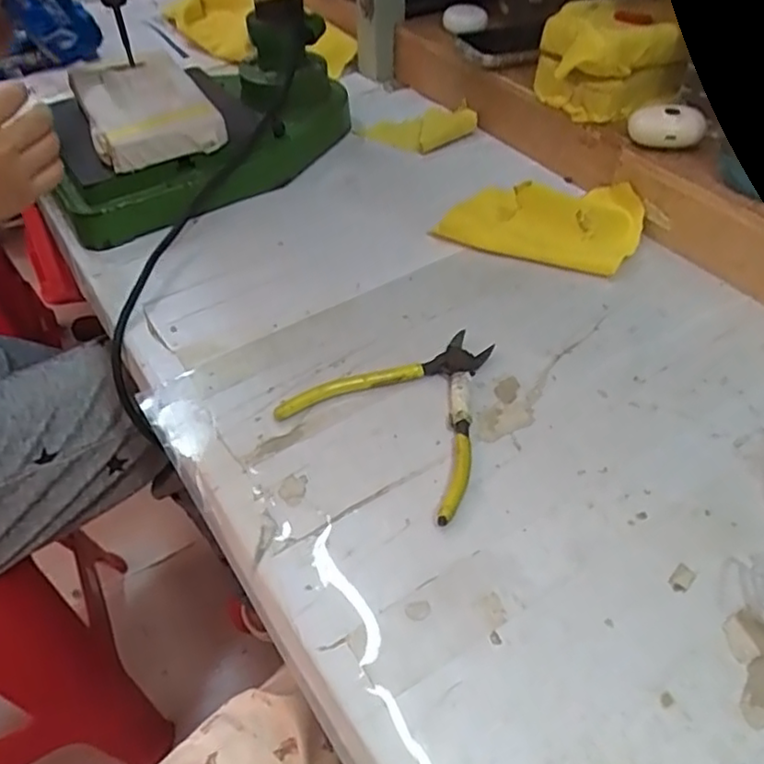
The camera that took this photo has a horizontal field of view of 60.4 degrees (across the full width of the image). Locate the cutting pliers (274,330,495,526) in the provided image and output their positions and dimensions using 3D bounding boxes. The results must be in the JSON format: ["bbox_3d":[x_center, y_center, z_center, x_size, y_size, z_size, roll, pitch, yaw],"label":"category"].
[{"bbox_3d":[0.025,0.009,0.431,0.130,0.011,0.136,29,53,25],"label":"cutting pliers"}]

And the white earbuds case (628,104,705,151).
[{"bbox_3d":[0.239,-0.213,0.552,0.058,0.034,0.022,11,47,14],"label":"white earbuds case"}]

